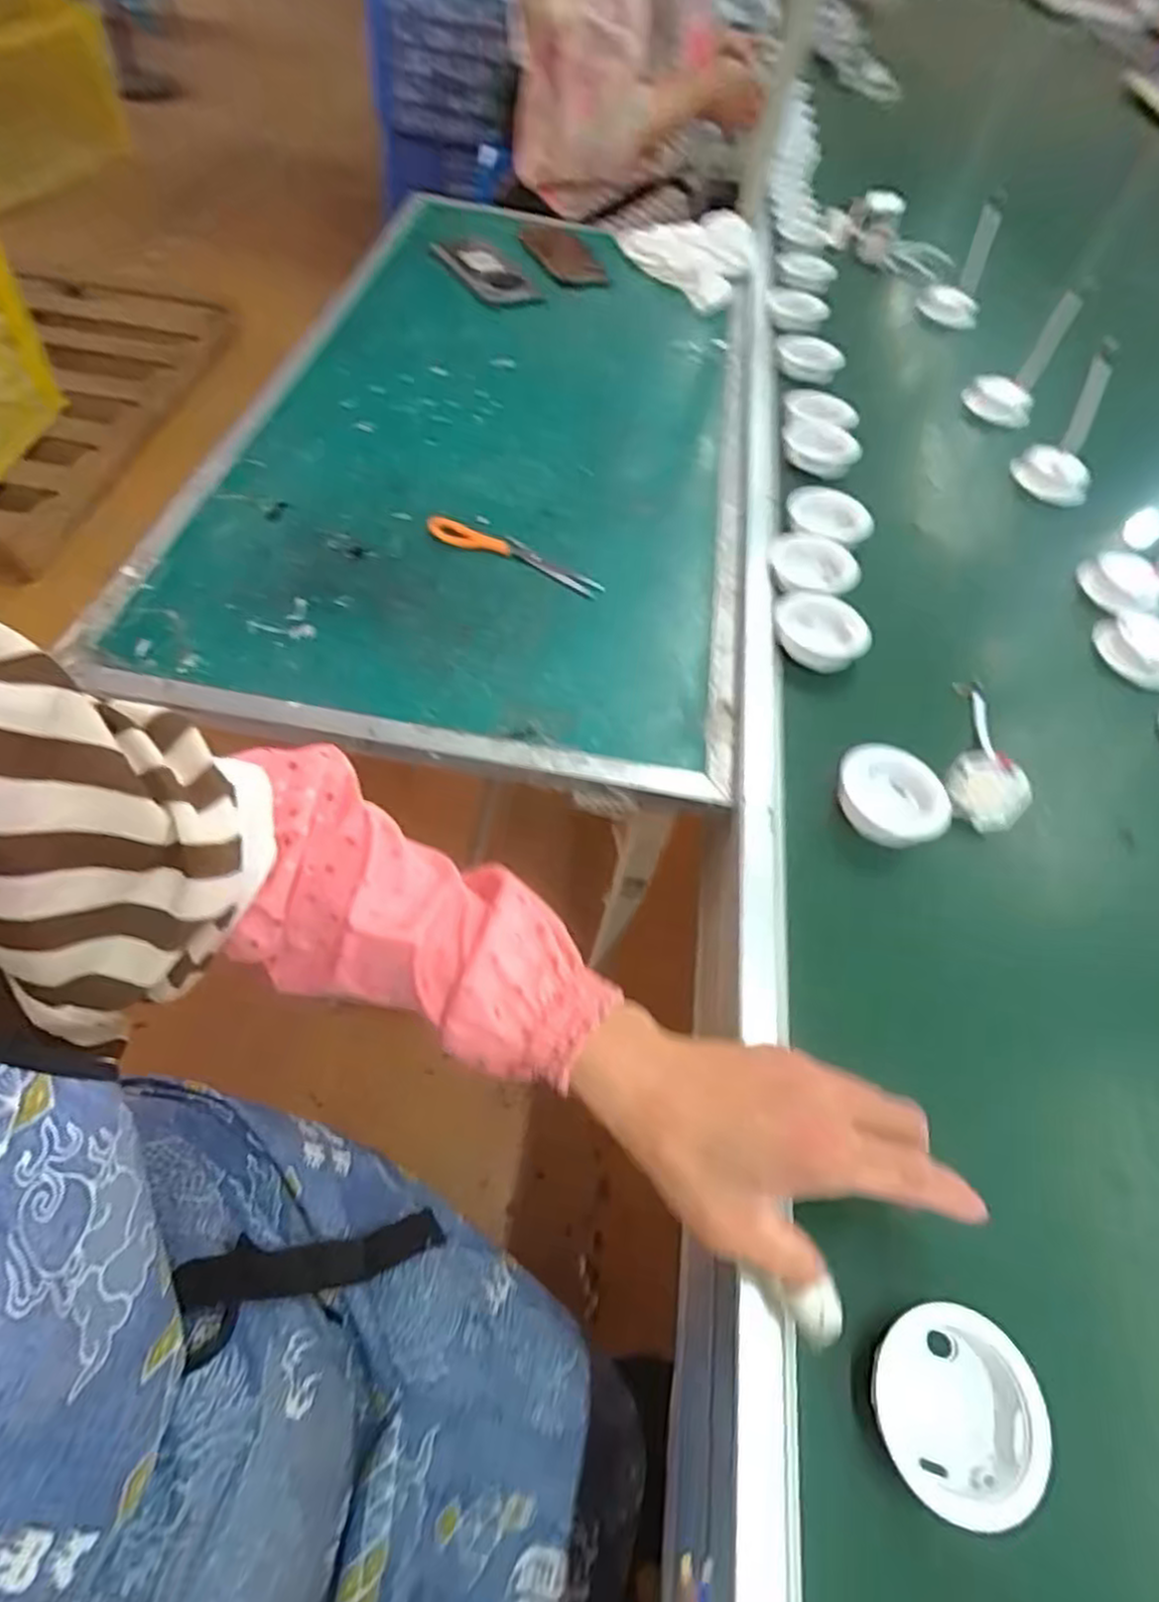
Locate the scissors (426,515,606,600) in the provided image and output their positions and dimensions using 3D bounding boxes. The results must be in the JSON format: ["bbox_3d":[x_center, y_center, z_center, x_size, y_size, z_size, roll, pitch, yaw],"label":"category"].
[{"bbox_3d":[-0.059,-0.219,0.649,0.168,0.008,0.031,23,57,10],"label":"scissors"}]

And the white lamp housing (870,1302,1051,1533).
[{"bbox_3d":[0.162,0.262,0.317,0.065,0.025,0.071,8,55,0],"label":"white lamp housing"}]

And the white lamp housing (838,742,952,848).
[{"bbox_3d":[0.215,-0.004,0.506,0.070,0.022,0.076,3,55,-4],"label":"white lamp housing"}]

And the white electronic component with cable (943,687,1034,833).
[{"bbox_3d":[0.288,-0.032,0.529,0.050,0.047,0.101,2,56,-4],"label":"white electronic component with cable"}]

